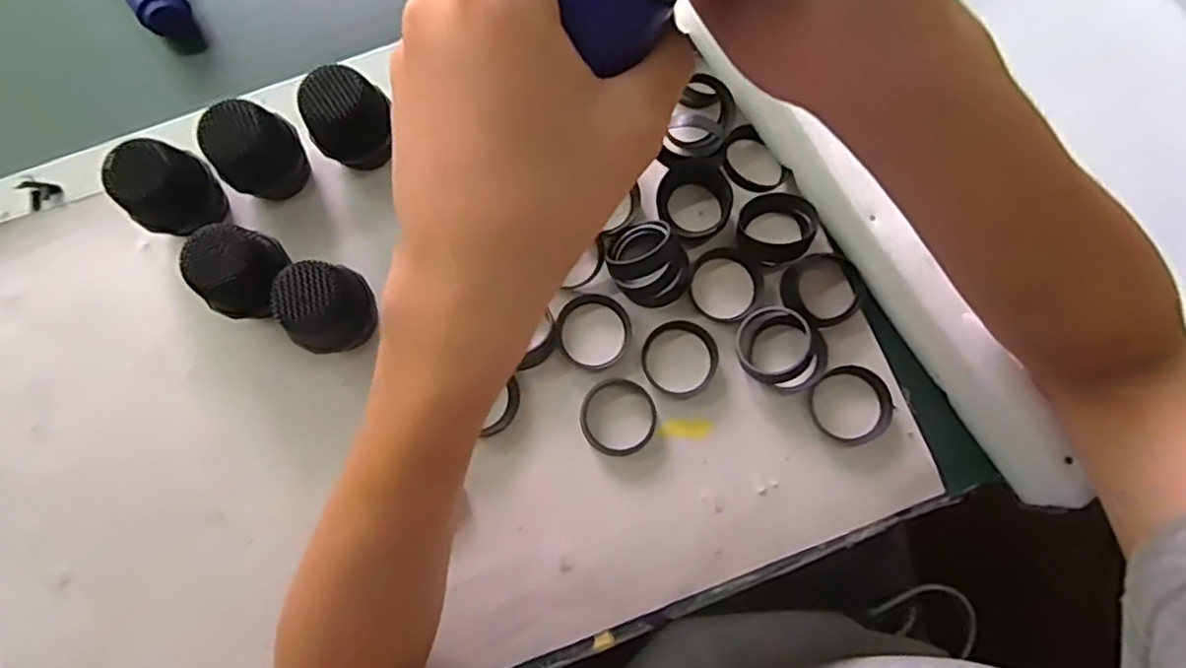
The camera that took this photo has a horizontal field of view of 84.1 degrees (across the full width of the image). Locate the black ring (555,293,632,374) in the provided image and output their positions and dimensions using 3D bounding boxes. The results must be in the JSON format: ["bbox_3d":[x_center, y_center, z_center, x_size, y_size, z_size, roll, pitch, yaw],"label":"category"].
[{"bbox_3d":[0.000,-0.001,0.385,0.044,0.005,0.044,0,79,0],"label":"black ring"}]

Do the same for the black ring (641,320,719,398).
[{"bbox_3d":[0.051,0.014,0.384,0.045,0.008,0.044,0,79,0],"label":"black ring"}]

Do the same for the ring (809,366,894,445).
[{"bbox_3d":[0.149,0.040,0.377,0.044,0.010,0.044,0,79,0],"label":"ring"}]

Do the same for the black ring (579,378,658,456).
[{"bbox_3d":[0.014,0.047,0.377,0.044,0.008,0.044,0,79,0],"label":"black ring"}]

